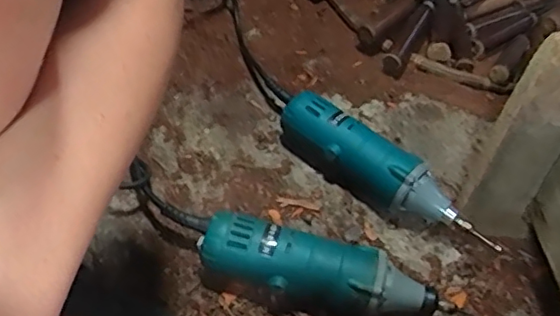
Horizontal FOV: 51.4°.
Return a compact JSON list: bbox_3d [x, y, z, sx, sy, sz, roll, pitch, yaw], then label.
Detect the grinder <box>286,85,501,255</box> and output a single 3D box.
[{"bbox_3d":[0.097,0.011,0.562,0.230,0.051,0.051,35,55,22],"label":"grinder"}]

